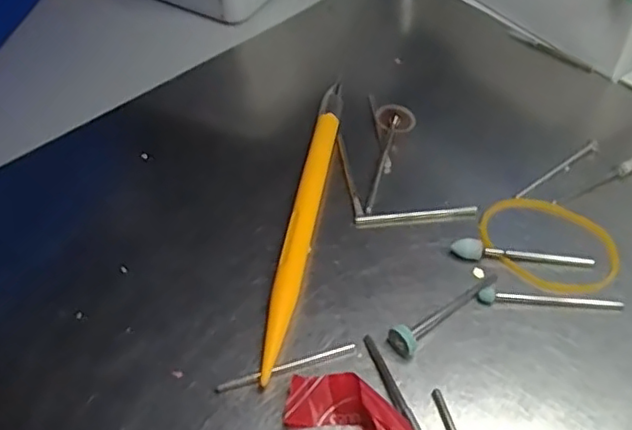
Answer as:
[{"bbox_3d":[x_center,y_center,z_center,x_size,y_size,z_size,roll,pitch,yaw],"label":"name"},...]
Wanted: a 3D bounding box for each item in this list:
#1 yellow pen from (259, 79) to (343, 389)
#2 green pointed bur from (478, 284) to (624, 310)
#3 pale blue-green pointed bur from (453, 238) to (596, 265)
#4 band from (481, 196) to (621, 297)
[{"bbox_3d":[-0.003,-0.002,0.227,0.008,0.008,0.134,7,51,9],"label":"yellow pen"},{"bbox_3d":[0.075,0.027,0.200,0.044,0.004,0.005,3,51,5],"label":"green pointed bur"},{"bbox_3d":[0.069,0.013,0.211,0.047,0.007,0.006,2,51,5],"label":"pale blue-green pointed bur"},{"bbox_3d":[0.080,0.009,0.215,0.046,0.004,0.035,35,60,28],"label":"band"}]

